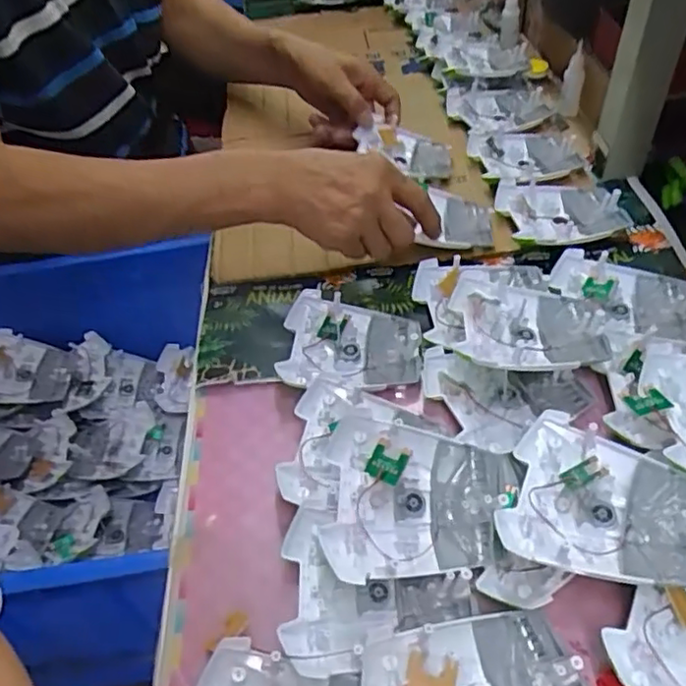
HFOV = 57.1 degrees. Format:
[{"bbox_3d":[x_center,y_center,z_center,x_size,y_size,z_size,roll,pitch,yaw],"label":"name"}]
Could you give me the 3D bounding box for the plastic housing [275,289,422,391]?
[{"bbox_3d":[0.007,0.001,0.508,0.110,0.022,0.100,0,47,7],"label":"plastic housing"}]

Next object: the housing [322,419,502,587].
[{"bbox_3d":[0.043,0.096,0.383,0.103,0.025,0.092,4,61,-2],"label":"housing"}]

